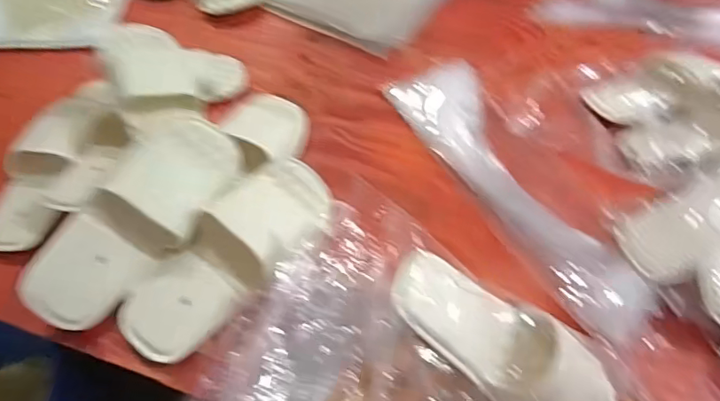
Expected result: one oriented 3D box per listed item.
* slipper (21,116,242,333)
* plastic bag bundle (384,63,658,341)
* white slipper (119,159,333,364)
[{"bbox_3d":[-0.247,0.016,0.589,0.110,0.040,0.277,46,68,-19],"label":"slipper"},{"bbox_3d":[0.202,-0.030,0.670,0.134,0.049,0.439,-26,60,-17],"label":"plastic bag bundle"},{"bbox_3d":[-0.141,0.056,0.597,0.109,0.054,0.276,35,62,21],"label":"white slipper"}]

